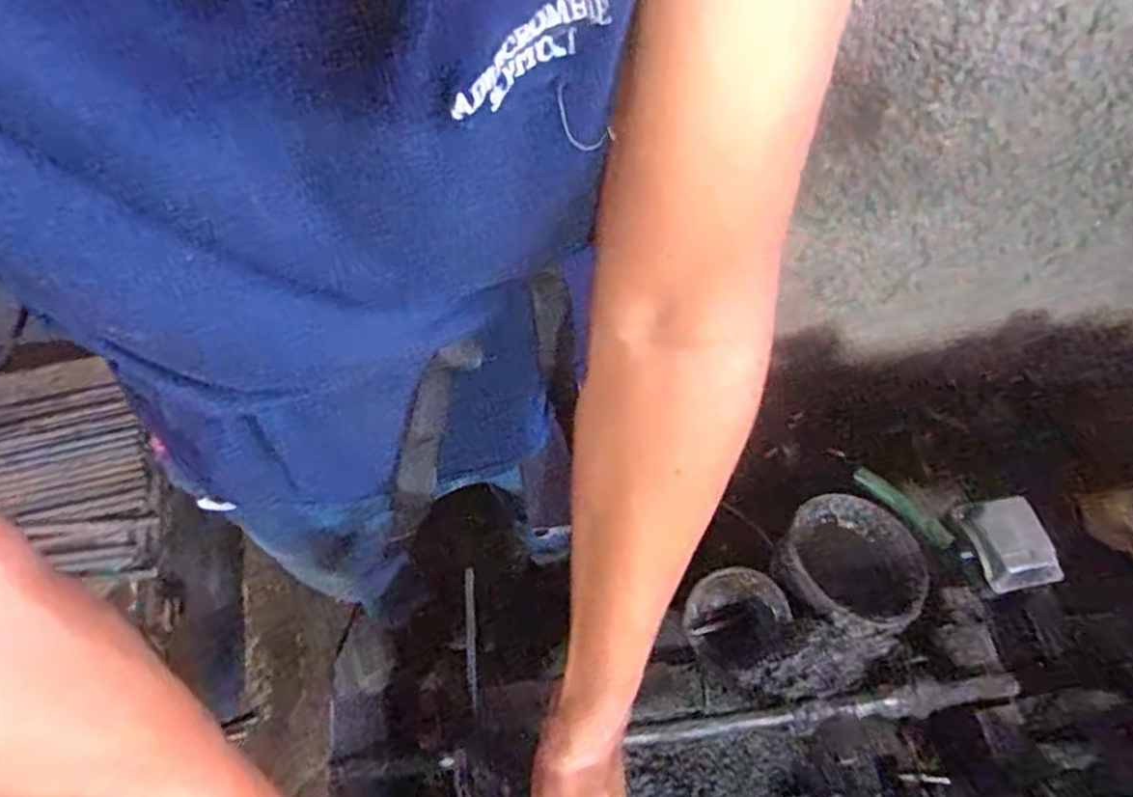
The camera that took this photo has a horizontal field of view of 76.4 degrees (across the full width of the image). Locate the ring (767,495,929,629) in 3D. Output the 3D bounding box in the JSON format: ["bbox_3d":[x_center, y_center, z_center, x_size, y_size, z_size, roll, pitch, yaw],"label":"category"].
[{"bbox_3d":[0.255,0.143,0.636,0.118,0.042,0.120,2,62,-4],"label":"ring"}]

